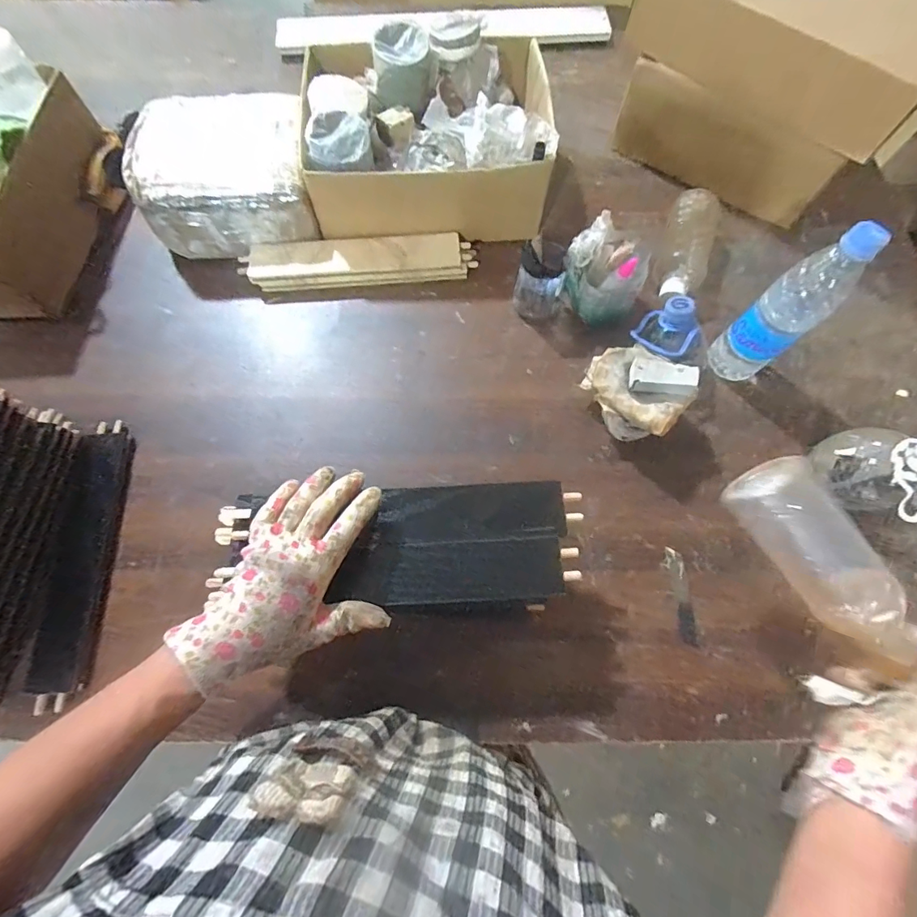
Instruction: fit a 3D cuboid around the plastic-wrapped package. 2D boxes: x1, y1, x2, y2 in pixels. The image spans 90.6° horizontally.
[{"bbox_3d":[-0.323,-0.393,0.631,0.220,0.089,0.200,-13,71,-4],"label":"plastic-wrapped package"}]

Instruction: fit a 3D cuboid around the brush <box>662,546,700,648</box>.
[{"bbox_3d":[0.250,0.155,0.510,0.022,0.004,0.104,-3,71,0],"label":"brush"}]

